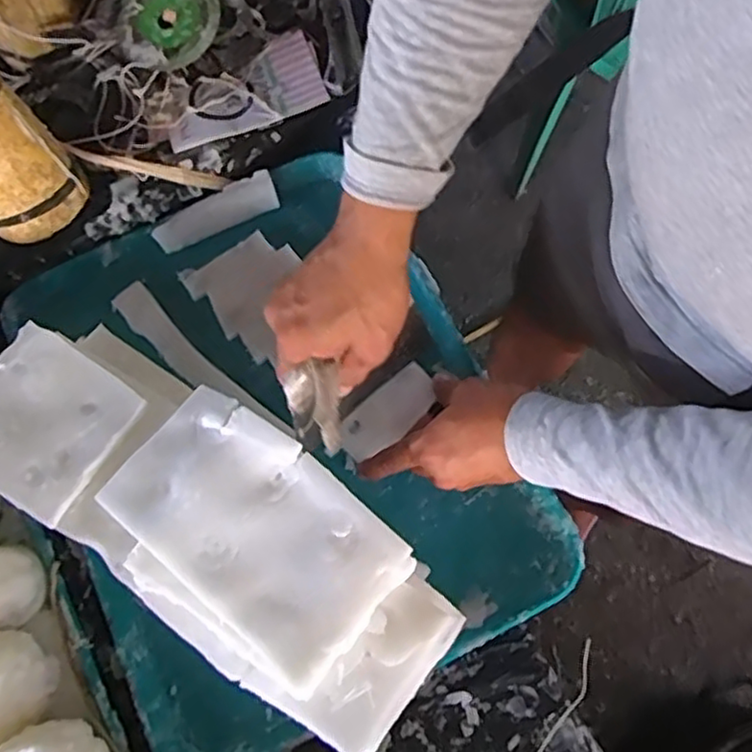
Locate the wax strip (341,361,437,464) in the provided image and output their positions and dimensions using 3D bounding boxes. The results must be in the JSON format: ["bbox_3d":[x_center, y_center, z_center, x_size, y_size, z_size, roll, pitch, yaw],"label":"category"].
[{"bbox_3d":[0.009,0.030,0.551,0.088,0.004,0.039,-39,94,-2],"label":"wax strip"}]

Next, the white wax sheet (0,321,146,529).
[{"bbox_3d":[-0.247,0.031,0.496,0.114,0.007,0.111,31,74,8],"label":"white wax sheet"}]

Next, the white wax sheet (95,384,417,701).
[{"bbox_3d":[-0.084,0.101,0.461,0.199,0.016,0.115,38,76,14],"label":"white wax sheet"}]

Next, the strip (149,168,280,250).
[{"bbox_3d":[-0.147,-0.150,0.618,0.114,0.004,0.035,-25,103,-7],"label":"strip"}]

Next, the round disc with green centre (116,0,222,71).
[{"bbox_3d":[-0.188,-0.321,0.608,0.092,0.020,0.089,-1,70,2],"label":"round disc with green centre"}]

